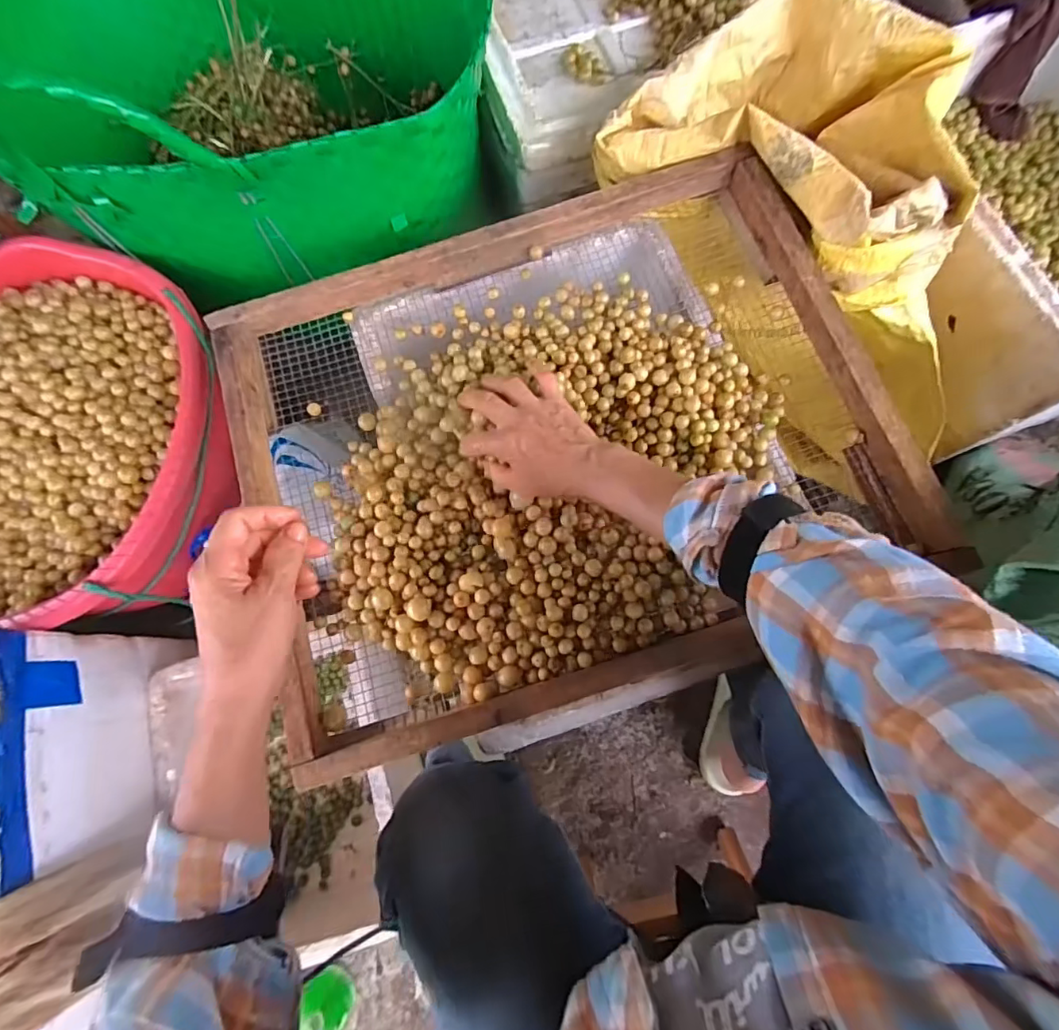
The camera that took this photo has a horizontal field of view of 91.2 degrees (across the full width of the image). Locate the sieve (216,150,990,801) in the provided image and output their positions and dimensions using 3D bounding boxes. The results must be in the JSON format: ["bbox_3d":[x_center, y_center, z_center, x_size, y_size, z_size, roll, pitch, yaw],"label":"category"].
[{"bbox_3d":[0.024,-0.069,0.487,0.564,0.076,0.463,-17,75,-4],"label":"sieve"}]

